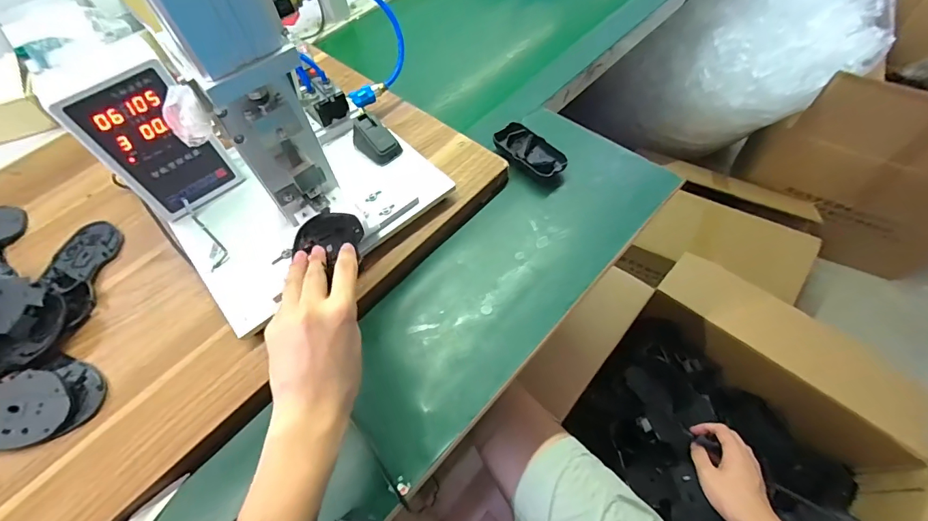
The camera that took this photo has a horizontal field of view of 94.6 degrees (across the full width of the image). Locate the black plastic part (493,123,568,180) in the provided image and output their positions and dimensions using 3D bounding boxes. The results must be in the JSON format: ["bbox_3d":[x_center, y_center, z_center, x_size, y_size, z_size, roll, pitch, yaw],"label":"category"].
[{"bbox_3d":[0.096,-0.151,0.614,0.048,0.034,0.108,-39,64,-18],"label":"black plastic part"}]

